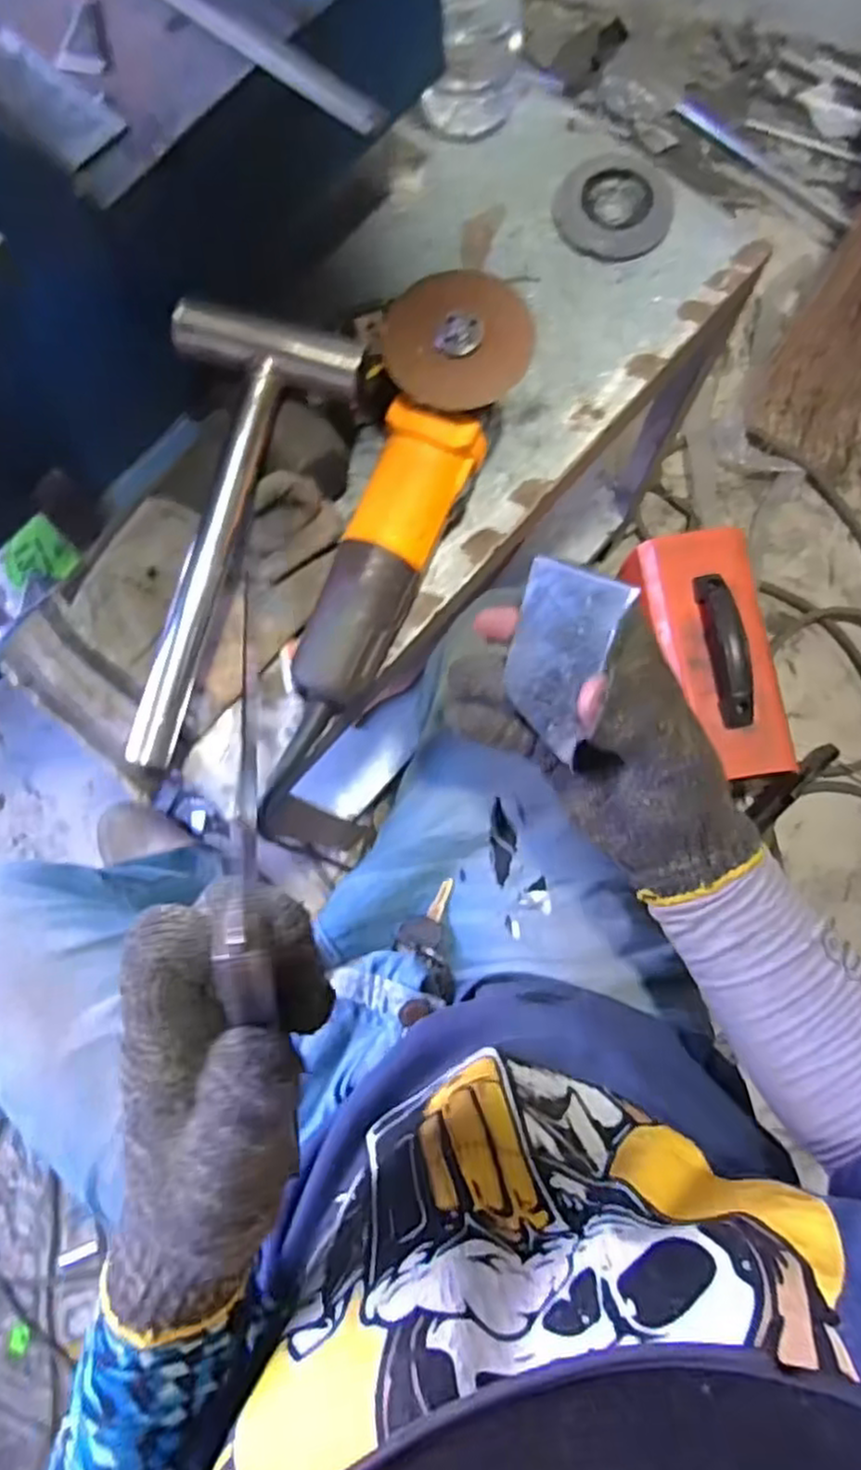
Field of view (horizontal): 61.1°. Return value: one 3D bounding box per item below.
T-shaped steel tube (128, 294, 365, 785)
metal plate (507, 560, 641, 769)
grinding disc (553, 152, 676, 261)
[{"bbox_3d":[-0.132,-0.124,0.462,0.121,0.046,0.292,13,82,3],"label":"T-shaped steel tube"},{"bbox_3d":[0.066,-0.040,0.383,0.052,0.004,0.094,26,120,22],"label":"metal plate"},{"bbox_3d":[0.145,-0.417,0.575,0.090,0.011,0.089,0,81,1],"label":"grinding disc"}]

